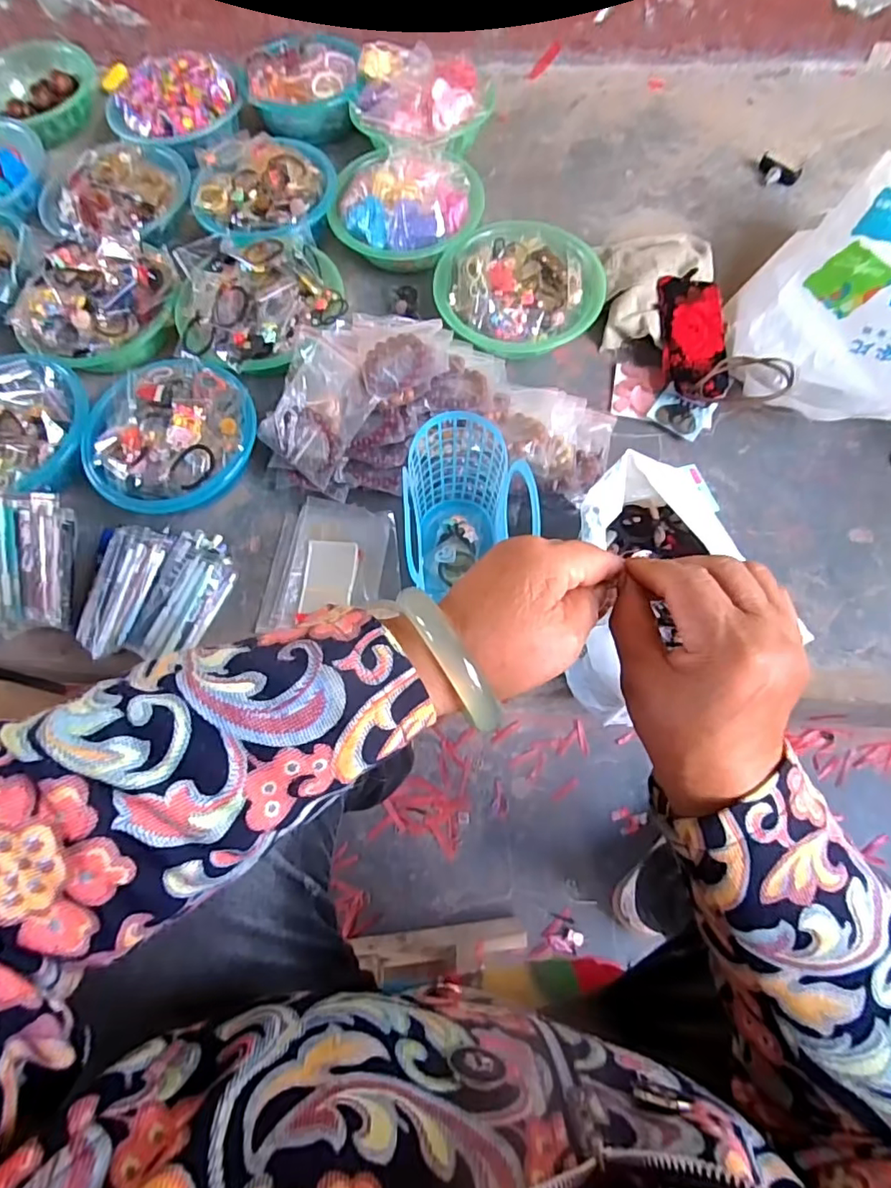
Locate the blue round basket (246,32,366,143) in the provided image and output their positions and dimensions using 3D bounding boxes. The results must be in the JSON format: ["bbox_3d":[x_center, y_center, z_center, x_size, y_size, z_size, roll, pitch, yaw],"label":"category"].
[{"bbox_3d":[-0.242,-0.897,0.991,0.189,0.063,0.183,-1,70,2],"label":"blue round basket"}]

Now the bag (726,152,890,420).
[{"bbox_3d":[0.560,-0.388,0.751,0.280,0.122,0.328,41,77,15],"label":"bag"}]

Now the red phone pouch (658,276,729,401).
[{"bbox_3d":[0.356,-0.366,0.803,0.097,0.035,0.191,-1,70,2],"label":"red phone pouch"}]

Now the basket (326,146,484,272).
[{"bbox_3d":[-0.063,-0.595,0.876,0.229,0.094,0.193,7,71,5],"label":"basket"}]

